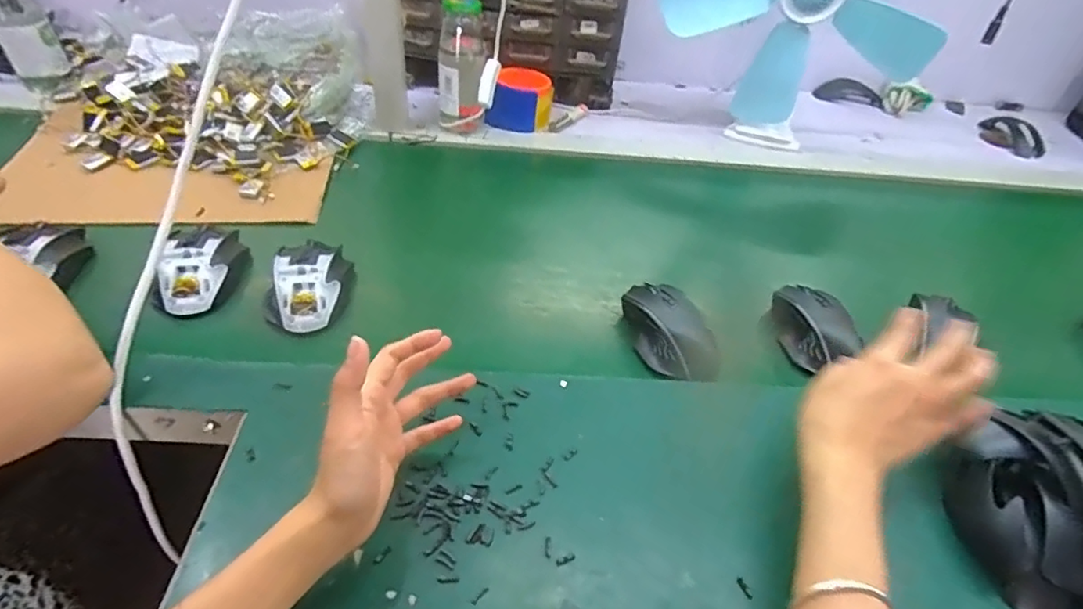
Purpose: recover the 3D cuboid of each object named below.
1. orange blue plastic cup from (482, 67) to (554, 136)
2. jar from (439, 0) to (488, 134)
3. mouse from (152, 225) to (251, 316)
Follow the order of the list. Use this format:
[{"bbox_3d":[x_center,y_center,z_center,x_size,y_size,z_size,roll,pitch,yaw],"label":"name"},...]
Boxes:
[{"bbox_3d":[-0.029,-0.299,0.834,0.085,0.066,0.085,9,44,3],"label":"orange blue plastic cup"},{"bbox_3d":[-0.108,-0.322,0.775,0.063,0.163,0.068,1,44,-6],"label":"jar"},{"bbox_3d":[-0.331,-0.034,0.555,0.069,0.046,0.097,-2,44,-9],"label":"mouse"}]

